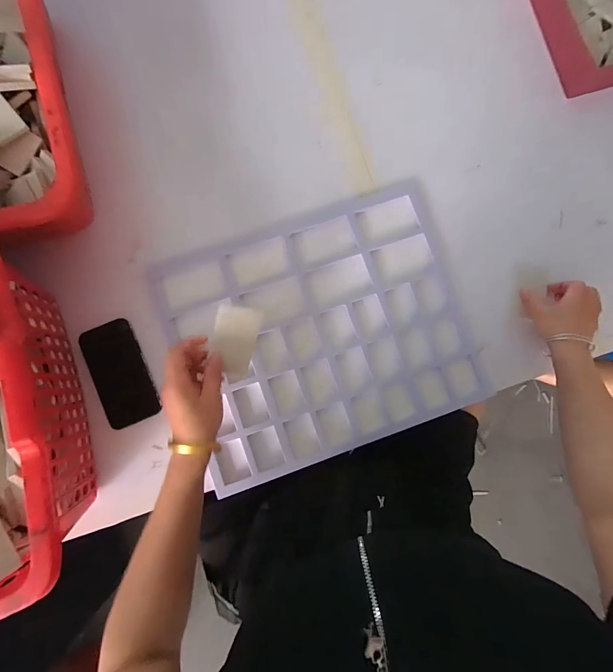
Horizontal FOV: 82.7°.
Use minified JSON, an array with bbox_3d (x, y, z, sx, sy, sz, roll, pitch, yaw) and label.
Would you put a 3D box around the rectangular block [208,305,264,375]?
[{"bbox_3d":[-0.088,0.005,0.427,0.054,0.004,0.083,13,94,-26],"label":"rectangular block"}]

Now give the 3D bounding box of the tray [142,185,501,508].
[{"bbox_3d":[0.027,-0.009,0.519,0.420,0.028,0.352,-19,85,-4],"label":"tray"}]

